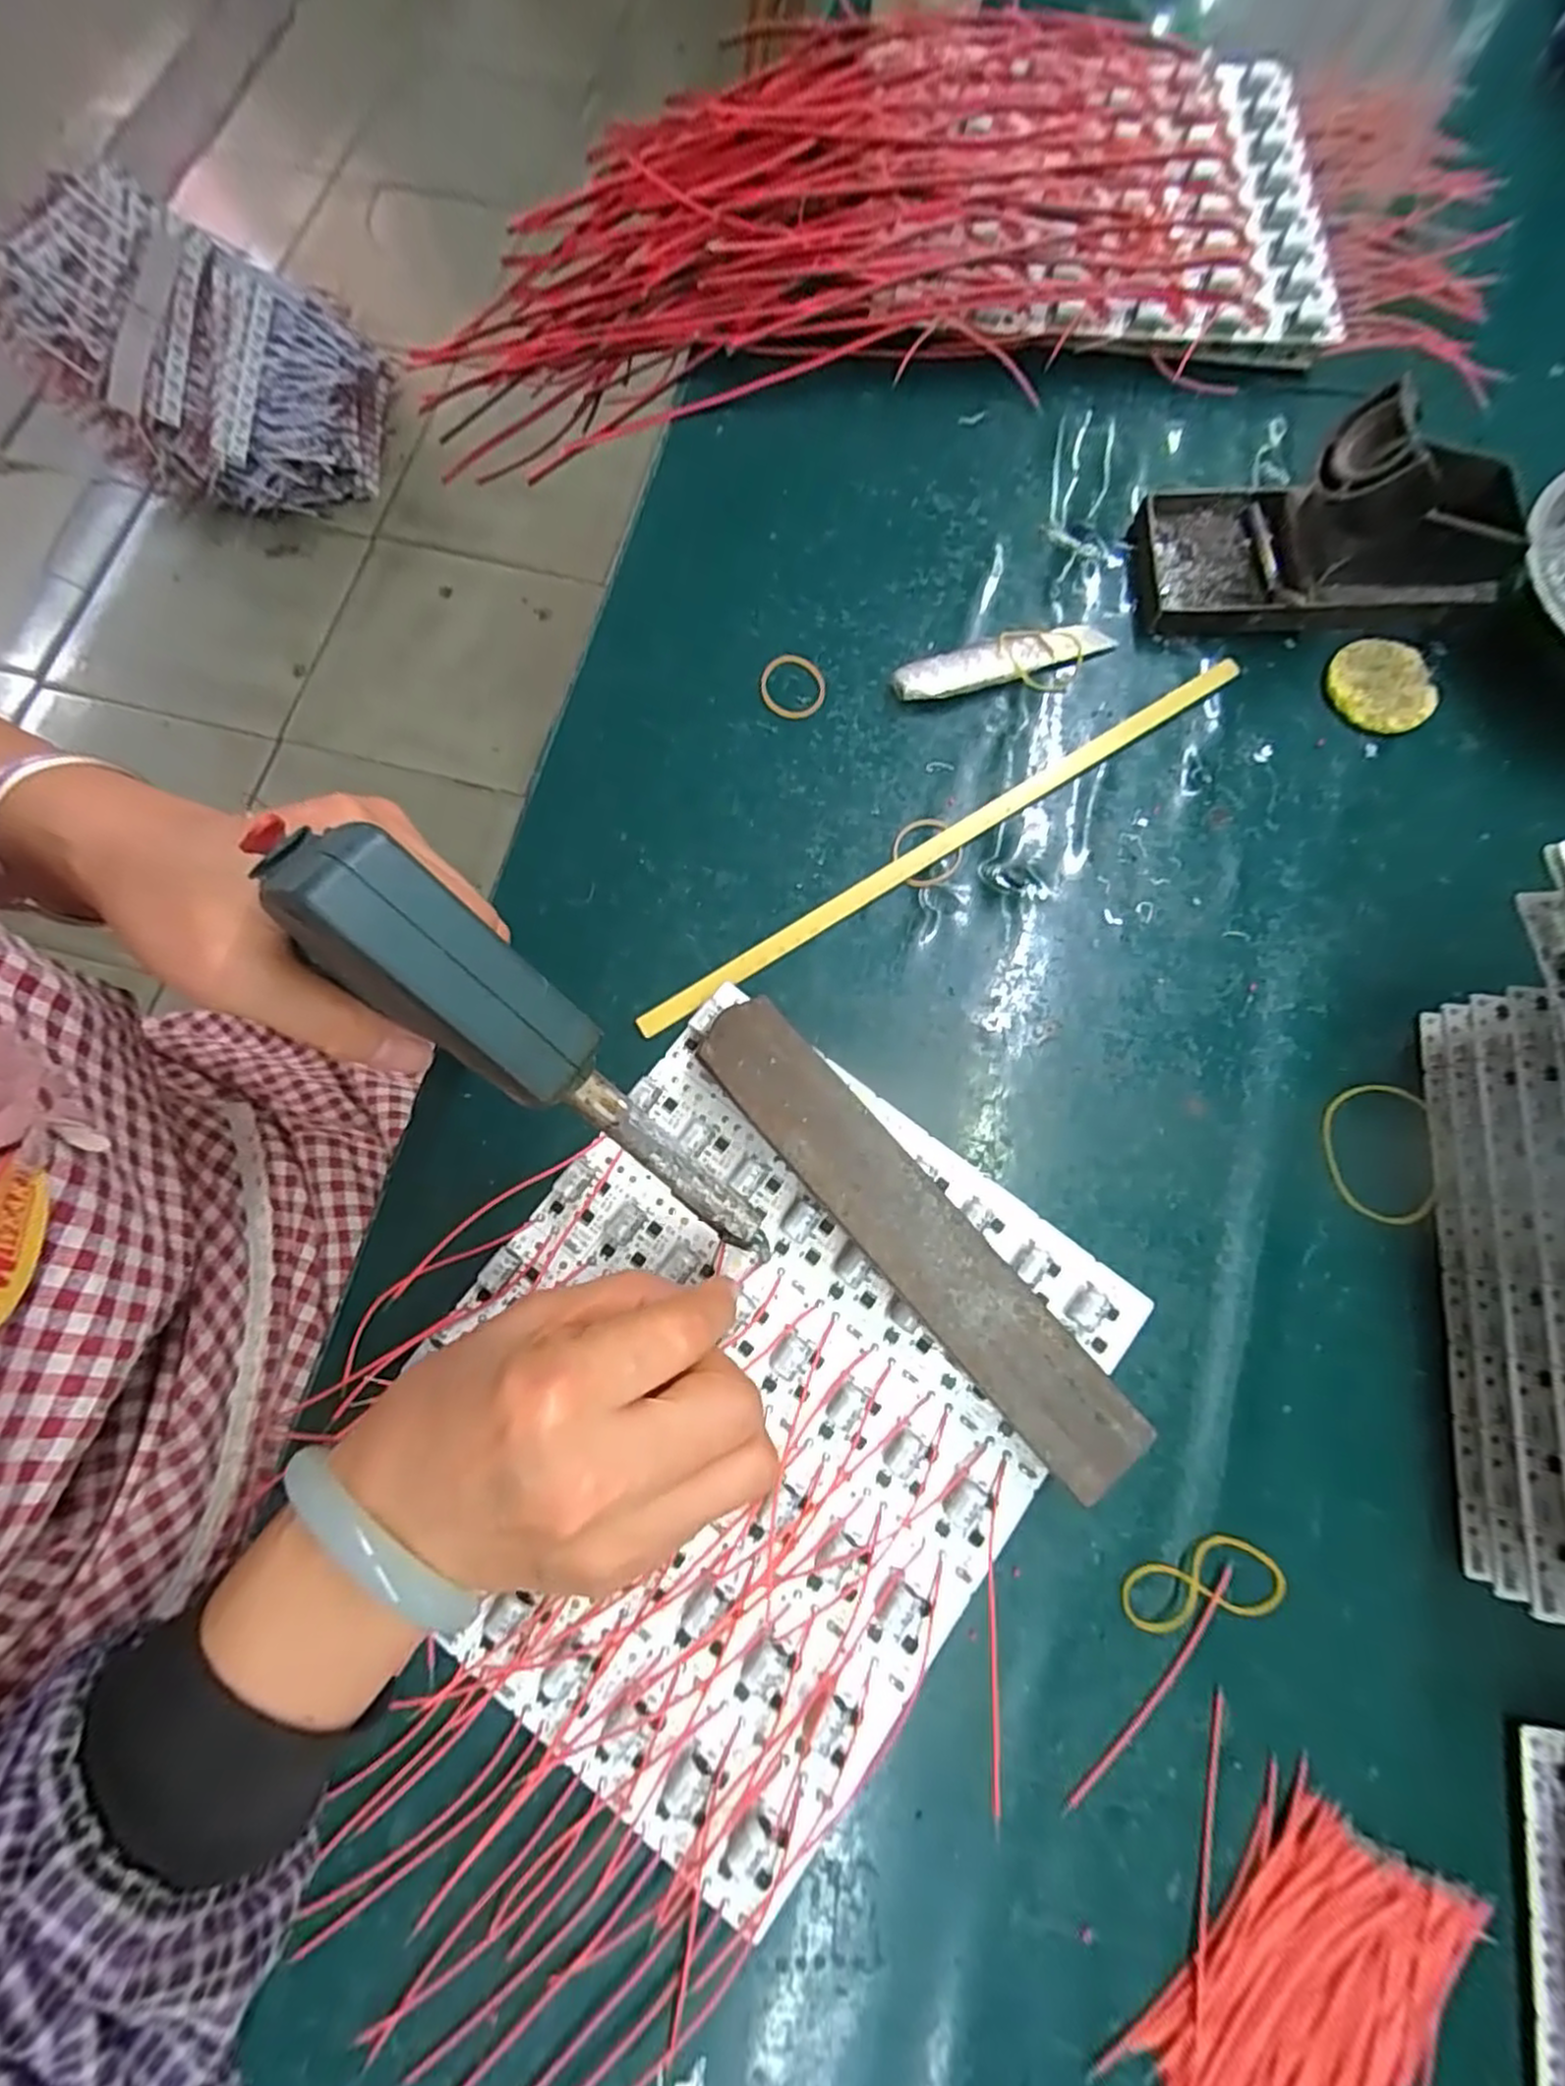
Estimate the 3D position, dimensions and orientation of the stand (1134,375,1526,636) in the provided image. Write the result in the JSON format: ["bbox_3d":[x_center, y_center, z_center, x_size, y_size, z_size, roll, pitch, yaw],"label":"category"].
[{"bbox_3d":[0.242,-0.231,0.318,0.140,0.070,0.068,1,77,0],"label":"stand"}]

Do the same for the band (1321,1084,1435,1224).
[{"bbox_3d":[0.234,0.042,0.290,0.040,0.004,0.054,9,77,2],"label":"band"}]

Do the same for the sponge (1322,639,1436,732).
[{"bbox_3d":[0.273,-0.162,0.334,0.048,0.007,0.042,26,78,6],"label":"sponge"}]

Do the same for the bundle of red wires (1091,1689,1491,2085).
[{"bbox_3d":[0.160,0.290,0.224,0.089,0.009,0.100,27,78,6],"label":"bundle of red wires"}]

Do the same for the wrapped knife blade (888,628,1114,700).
[{"bbox_3d":[0.102,-0.177,0.337,0.104,0.009,0.022,-20,77,-5],"label":"wrapped knife blade"}]

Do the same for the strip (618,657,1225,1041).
[{"bbox_3d":[0.074,-0.087,0.316,0.310,0.006,0.008,-32,79,-8],"label":"strip"}]

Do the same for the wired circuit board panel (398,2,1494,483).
[{"bbox_3d":[0.081,-0.434,0.380,0.553,0.036,0.251,-14,77,-4],"label":"wired circuit board panel"}]

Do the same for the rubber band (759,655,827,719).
[{"bbox_3d":[0.005,-0.163,0.335,0.030,0.004,0.031,0,77,0],"label":"rubber band"}]

